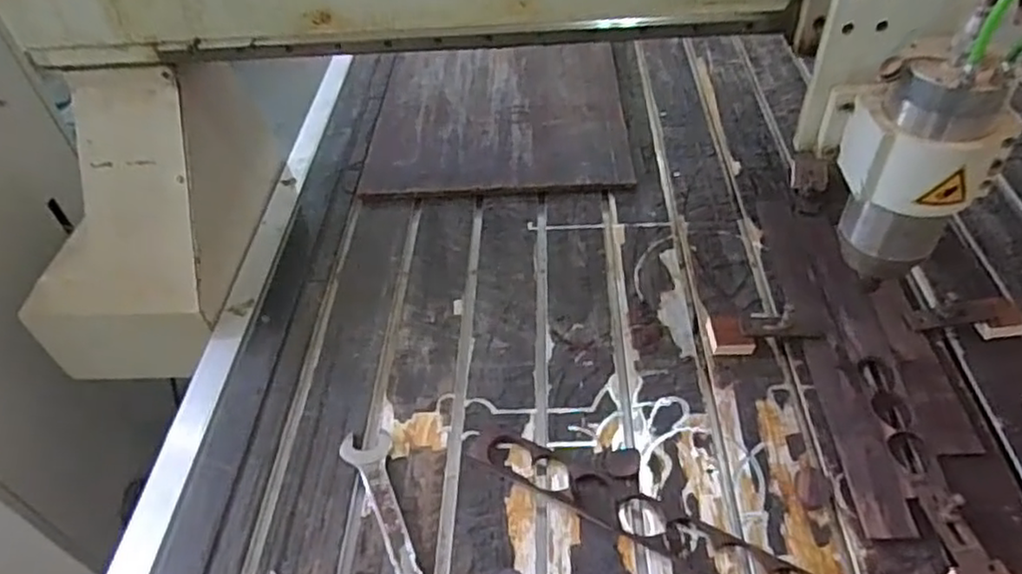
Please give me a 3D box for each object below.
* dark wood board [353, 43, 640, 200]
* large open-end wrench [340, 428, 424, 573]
[{"bbox_3d":[-0.023,-0.318,1.247,0.443,0.020,0.454,-1,47,4],"label":"dark wood board"},{"bbox_3d":[-0.124,0.250,0.713,0.052,0.016,0.248,-20,48,-13],"label":"large open-end wrench"}]

